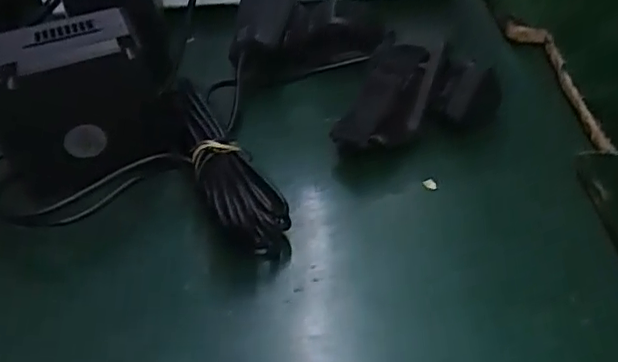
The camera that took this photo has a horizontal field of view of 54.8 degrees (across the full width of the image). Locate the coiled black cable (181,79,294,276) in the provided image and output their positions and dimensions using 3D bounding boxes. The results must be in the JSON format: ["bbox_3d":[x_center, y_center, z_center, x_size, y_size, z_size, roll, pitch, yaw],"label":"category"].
[{"bbox_3d":[-0.039,-0.004,0.281,0.029,0.029,0.100,-26,72,-24],"label":"coiled black cable"}]

